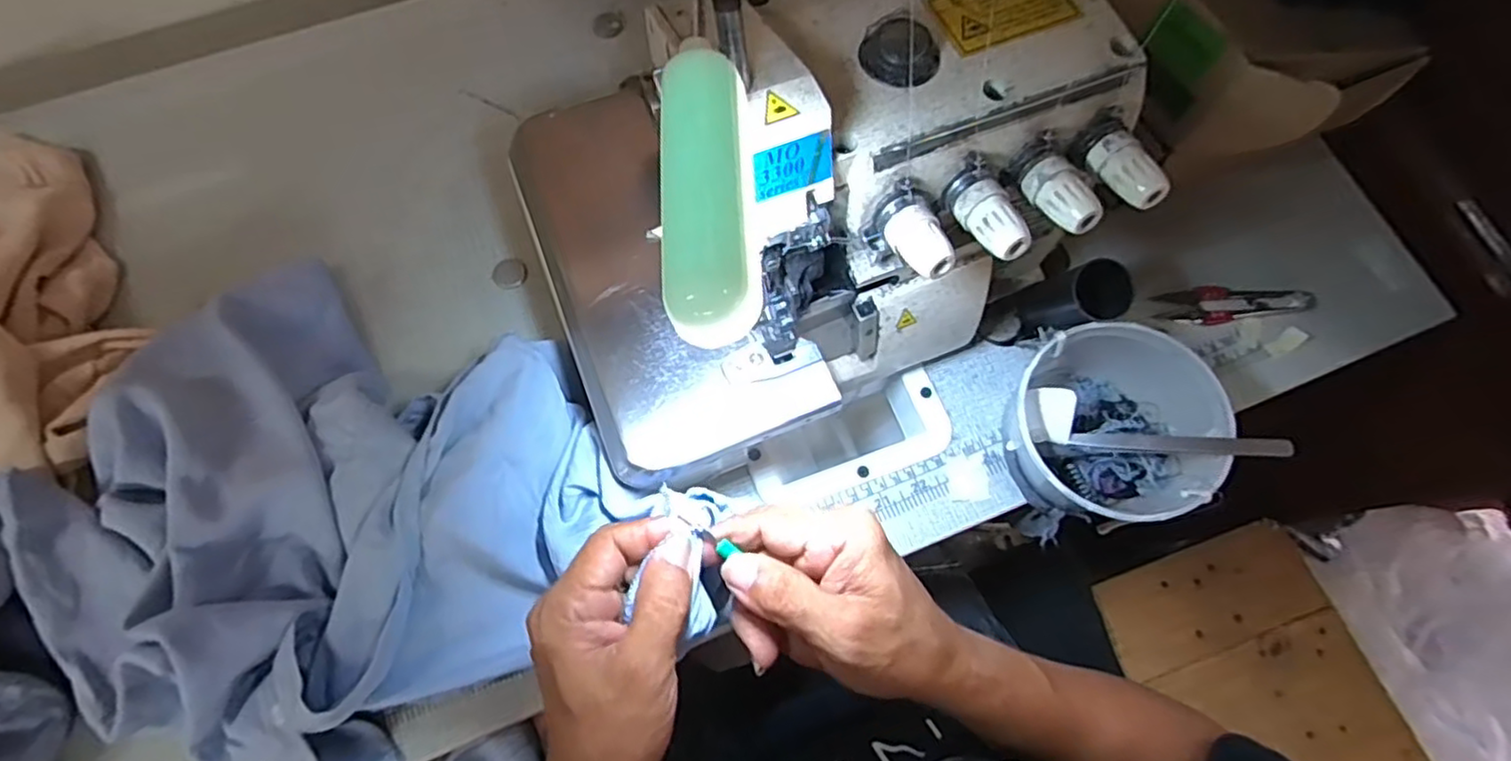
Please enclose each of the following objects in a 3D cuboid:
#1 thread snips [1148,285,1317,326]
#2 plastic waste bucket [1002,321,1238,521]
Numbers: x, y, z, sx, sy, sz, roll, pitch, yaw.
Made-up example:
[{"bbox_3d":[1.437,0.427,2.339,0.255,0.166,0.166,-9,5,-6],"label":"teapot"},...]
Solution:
[{"bbox_3d":[0.329,-0.054,0.476,0.105,0.017,0.029,-7,71,-3],"label":"thread snips"},{"bbox_3d":[0.206,0.030,0.410,0.111,0.070,0.110,0,71,-1],"label":"plastic waste bucket"}]

